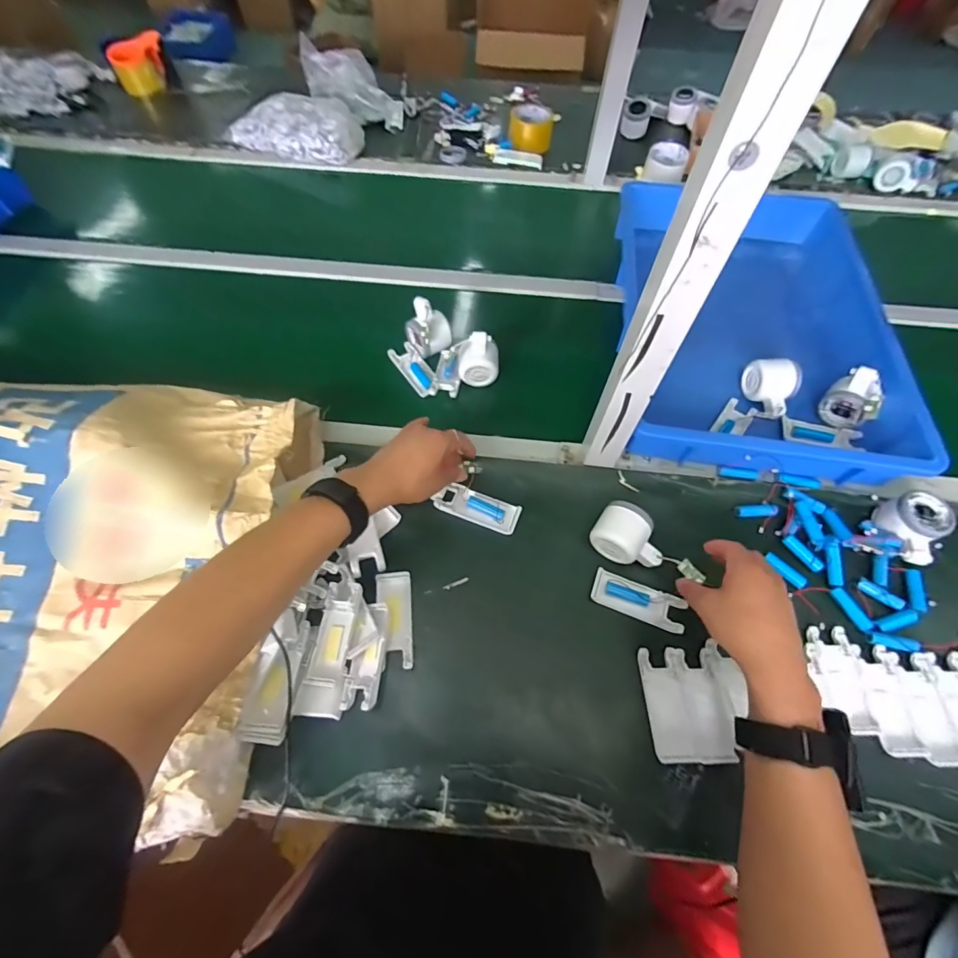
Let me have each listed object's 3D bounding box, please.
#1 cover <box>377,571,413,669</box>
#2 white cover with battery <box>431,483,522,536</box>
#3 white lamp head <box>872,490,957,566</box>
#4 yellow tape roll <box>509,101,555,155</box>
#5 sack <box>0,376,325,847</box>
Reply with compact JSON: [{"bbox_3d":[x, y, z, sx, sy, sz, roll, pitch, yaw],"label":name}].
[{"bbox_3d":[-0.092,0.153,0.501,0.037,0.013,0.102,-6,61,-5],"label":"cover"},{"bbox_3d":[0.000,0.035,0.566,0.102,0.010,0.043,19,62,10],"label":"white cover with battery"},{"bbox_3d":[0.516,0.054,0.546,0.061,0.046,0.083,36,66,18],"label":"white lamp head"},{"bbox_3d":[0.119,-0.803,1.037,0.099,0.046,0.123,9,60,4],"label":"yellow tape roll"},{"bbox_3d":[-0.546,0.082,0.462,0.663,0.110,0.432,2,60,0],"label":"sack"}]

